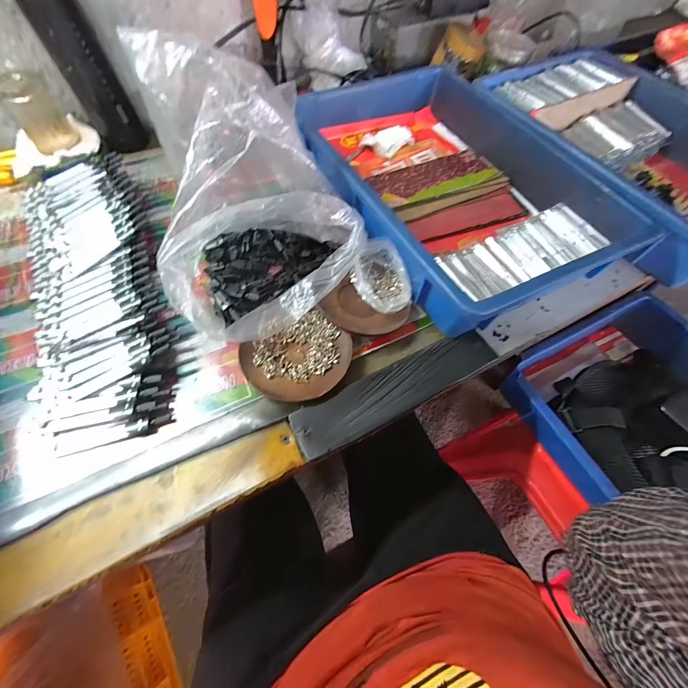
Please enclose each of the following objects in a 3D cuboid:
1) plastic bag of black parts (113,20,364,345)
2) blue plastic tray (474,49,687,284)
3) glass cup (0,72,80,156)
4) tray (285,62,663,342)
[{"bbox_3d":[-0.122,-0.152,0.315,0.256,0.152,0.211,42,71,17],"label":"plastic bag of black parts"},{"bbox_3d":[0.452,-0.309,0.481,0.346,0.105,0.449,-20,65,-12],"label":"blue plastic tray"},{"bbox_3d":[-0.433,-0.327,0.431,0.062,0.076,0.064,-36,70,-16],"label":"glass cup"},{"bbox_3d":[0.142,-0.230,0.428,0.318,0.093,0.437,-28,67,-15],"label":"tray"}]

